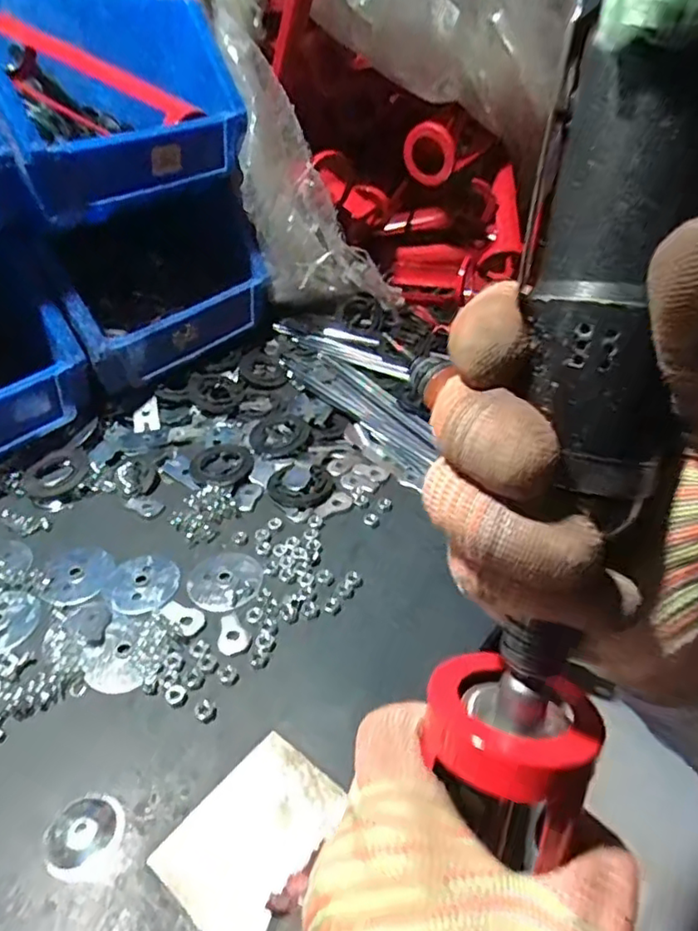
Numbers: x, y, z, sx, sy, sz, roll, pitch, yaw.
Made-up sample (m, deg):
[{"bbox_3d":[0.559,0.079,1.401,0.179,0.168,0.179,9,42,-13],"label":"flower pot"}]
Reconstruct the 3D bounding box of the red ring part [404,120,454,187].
[{"bbox_3d":[0.075,-0.293,0.562,0.051,0.062,0.008,25,65,4],"label":"red ring part"}]

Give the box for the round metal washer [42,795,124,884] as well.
[{"bbox_3d":[-0.117,0.163,0.263,0.034,0.004,0.033,0,39,0],"label":"round metal washer"}]

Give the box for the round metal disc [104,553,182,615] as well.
[{"bbox_3d":[-0.130,0.073,0.377,0.045,0.004,0.048,0,39,0],"label":"round metal disc"}]

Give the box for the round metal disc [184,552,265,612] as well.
[{"bbox_3d":[-0.079,0.073,0.379,0.044,0.004,0.045,0,39,0],"label":"round metal disc"}]

